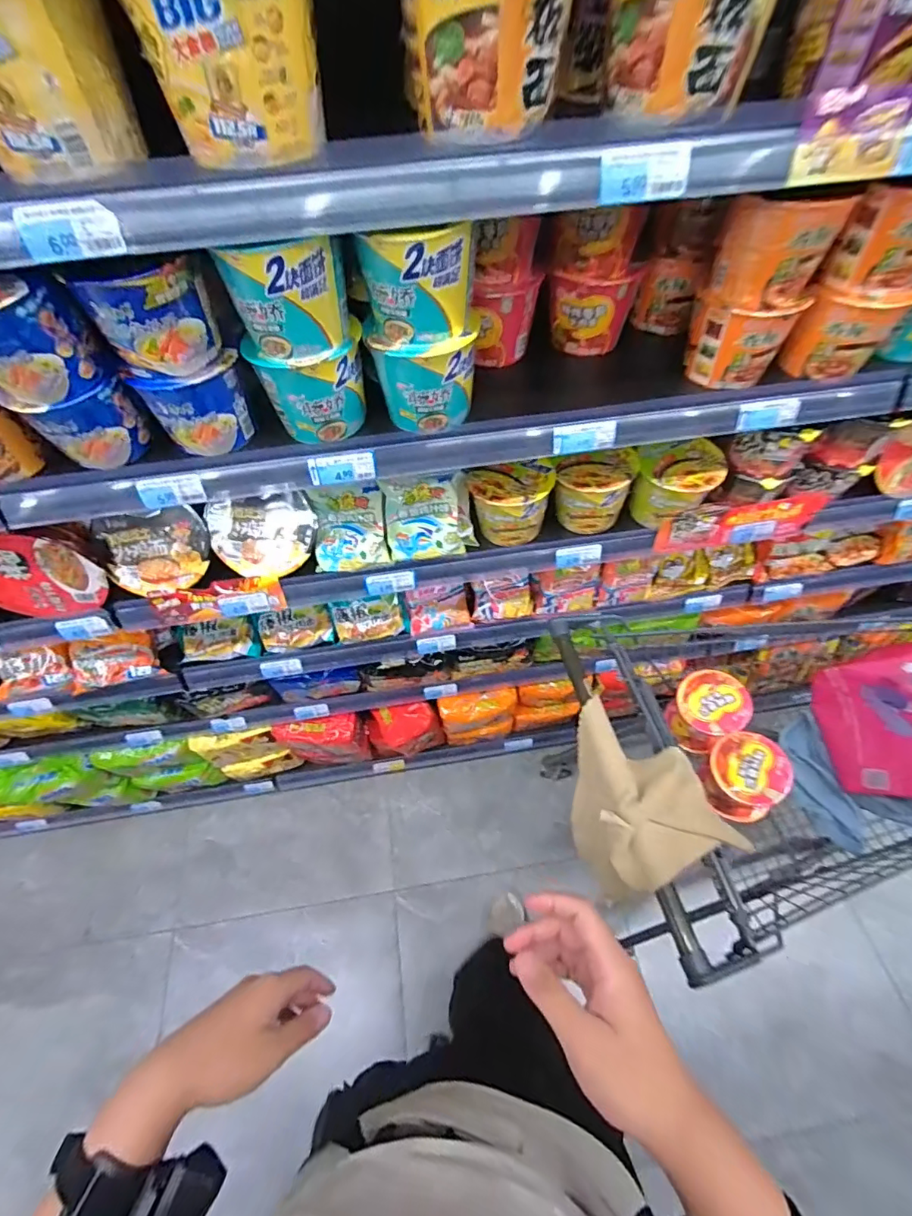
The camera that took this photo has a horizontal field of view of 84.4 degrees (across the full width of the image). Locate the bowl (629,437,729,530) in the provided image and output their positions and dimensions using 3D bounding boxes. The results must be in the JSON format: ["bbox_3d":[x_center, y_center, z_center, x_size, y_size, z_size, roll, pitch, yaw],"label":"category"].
[{"bbox_3d":[0.362,-0.204,0.836,0.129,0.114,0.103,16,58,12],"label":"bowl"}]

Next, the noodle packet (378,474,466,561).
[{"bbox_3d":[-0.054,-0.146,0.812,0.115,0.135,0.045,-8,31,-7],"label":"noodle packet"}]

